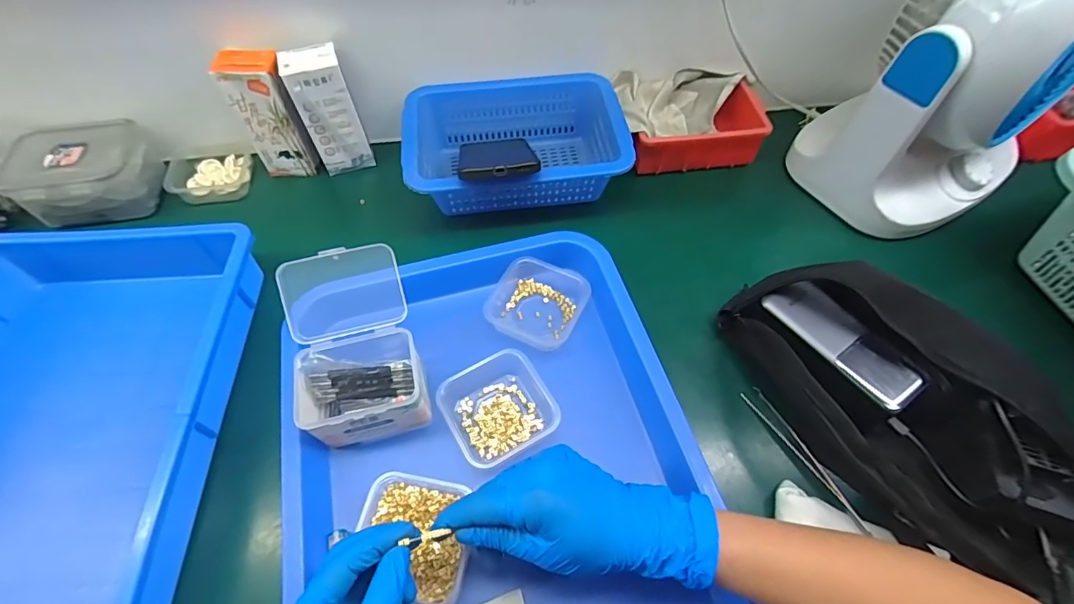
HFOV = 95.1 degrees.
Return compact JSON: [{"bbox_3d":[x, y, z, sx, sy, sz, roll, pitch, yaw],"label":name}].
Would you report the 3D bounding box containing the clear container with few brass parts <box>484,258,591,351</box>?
[{"bbox_3d":[0.000,0.003,0.462,0.079,0.030,0.077,22,60,13],"label":"clear container with few brass parts"}]

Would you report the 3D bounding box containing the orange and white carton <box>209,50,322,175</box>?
[{"bbox_3d":[-0.277,-0.195,0.522,0.063,0.130,0.033,-3,58,-2],"label":"orange and white carton"}]

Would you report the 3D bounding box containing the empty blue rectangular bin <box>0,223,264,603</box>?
[{"bbox_3d":[-0.371,0.107,0.380,0.239,0.078,0.359,-3,58,-2],"label":"empty blue rectangular bin"}]

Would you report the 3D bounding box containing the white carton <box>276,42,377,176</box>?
[{"bbox_3d":[-0.221,-0.201,0.527,0.055,0.131,0.033,-17,59,-11],"label":"white carton"}]

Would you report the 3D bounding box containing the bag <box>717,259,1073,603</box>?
[{"bbox_3d":[0.290,0.078,0.391,0.185,0.083,0.292,-37,65,-21],"label":"bag"}]

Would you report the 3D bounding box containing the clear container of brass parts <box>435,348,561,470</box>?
[{"bbox_3d":[-0.033,0.086,0.406,0.081,0.035,0.084,-26,62,-16],"label":"clear container of brass parts"}]

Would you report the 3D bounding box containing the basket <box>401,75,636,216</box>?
[{"bbox_3d":[-0.023,-0.162,0.535,0.224,0.076,0.157,-7,58,-5],"label":"basket"}]

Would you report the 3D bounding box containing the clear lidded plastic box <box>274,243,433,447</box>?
[{"bbox_3d":[-0.150,0.033,0.403,0.097,0.088,0.149,-14,59,-9],"label":"clear lidded plastic box"}]

